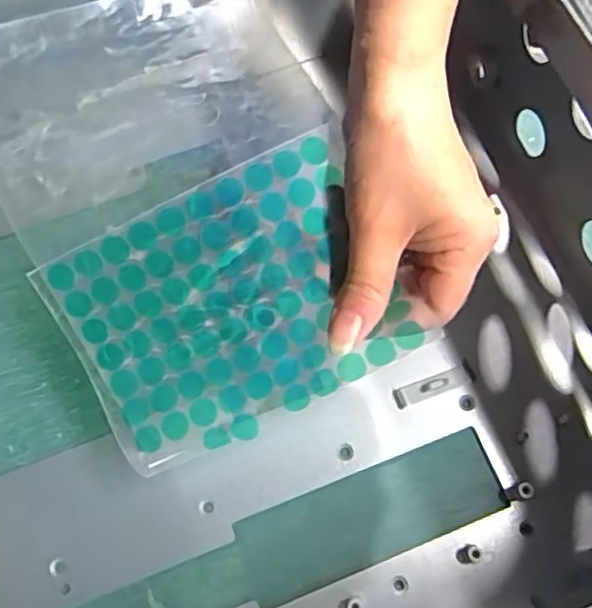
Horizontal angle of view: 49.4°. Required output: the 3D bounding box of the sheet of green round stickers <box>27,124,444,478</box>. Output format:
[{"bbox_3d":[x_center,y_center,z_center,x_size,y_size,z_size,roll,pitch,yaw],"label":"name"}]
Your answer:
[{"bbox_3d":[-0.029,0.003,0.262,0.132,0.018,0.097,-27,93,5],"label":"sheet of green round stickers"}]

